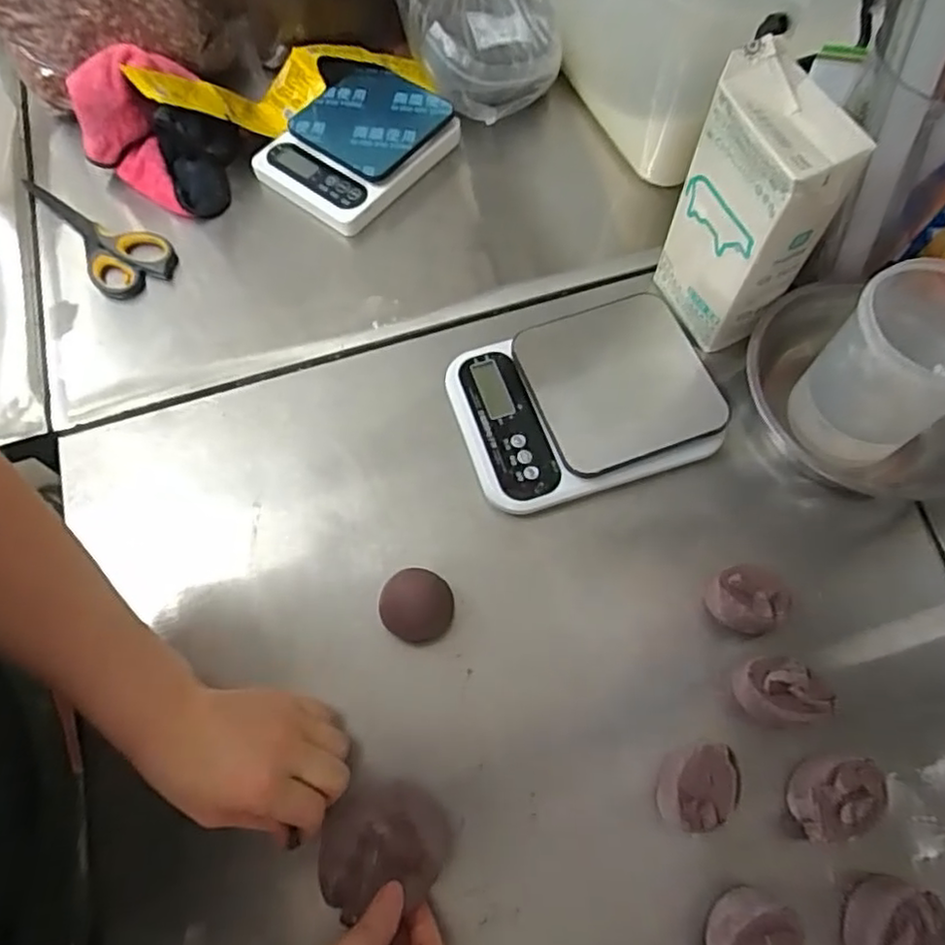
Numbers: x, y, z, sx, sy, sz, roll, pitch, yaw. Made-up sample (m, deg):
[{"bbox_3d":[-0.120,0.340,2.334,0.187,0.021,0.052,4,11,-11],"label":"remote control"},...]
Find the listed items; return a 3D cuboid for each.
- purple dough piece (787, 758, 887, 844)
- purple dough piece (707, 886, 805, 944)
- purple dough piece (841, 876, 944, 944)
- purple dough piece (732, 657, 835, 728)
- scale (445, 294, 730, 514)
[{"bbox_3d":[0.221,0.202,0.407,0.048,0.056,0.044,0,65,0],"label":"purple dough piece"},{"bbox_3d":[0.156,0.266,0.373,0.042,0.053,0.055,35,70,15],"label":"purple dough piece"},{"bbox_3d":[0.242,0.265,0.376,0.045,0.047,0.057,20,67,9],"label":"purple dough piece"},{"bbox_3d":[0.198,0.145,0.431,0.049,0.058,0.039,0,65,0],"label":"purple dough piece"},{"bbox_3d":[0.086,-0.059,0.525,0.196,0.035,0.150,-17,66,-8],"label":"scale"}]

